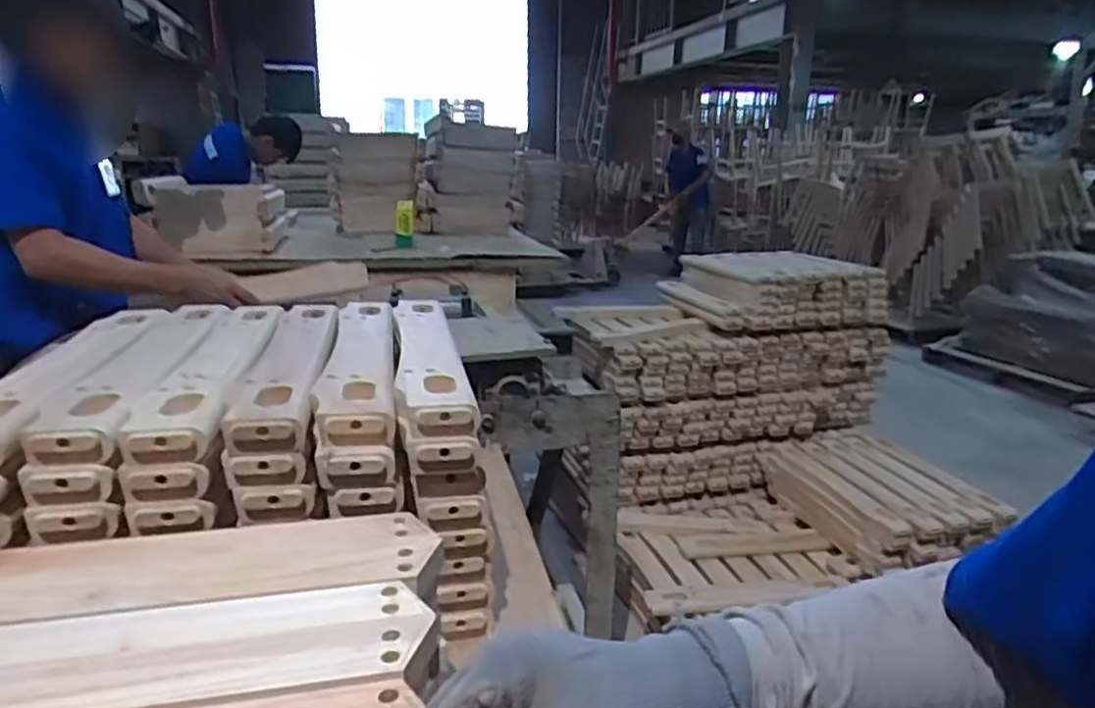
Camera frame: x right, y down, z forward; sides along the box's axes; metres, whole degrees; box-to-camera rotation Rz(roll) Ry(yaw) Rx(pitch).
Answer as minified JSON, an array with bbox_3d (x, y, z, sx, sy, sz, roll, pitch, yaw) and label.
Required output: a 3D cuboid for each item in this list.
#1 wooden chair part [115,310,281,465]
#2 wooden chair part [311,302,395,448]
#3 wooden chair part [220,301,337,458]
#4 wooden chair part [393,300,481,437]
[{"bbox_3d":[-0.356,0.010,0.792,0.072,0.031,0.468,-2,16,-12],"label":"wooden chair part"},{"bbox_3d":[-0.212,0.003,0.827,0.071,0.034,0.453,-2,16,-12],"label":"wooden chair part"},{"bbox_3d":[-0.286,0.006,0.813,0.072,0.032,0.467,-2,16,-11],"label":"wooden chair part"},{"bbox_3d":[-0.140,-0.002,0.849,0.072,0.028,0.461,-2,16,-12],"label":"wooden chair part"}]

